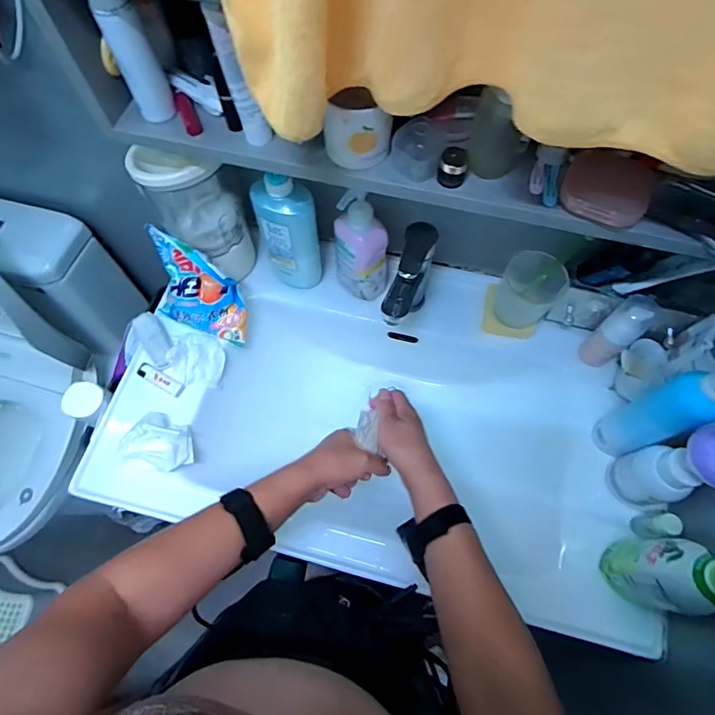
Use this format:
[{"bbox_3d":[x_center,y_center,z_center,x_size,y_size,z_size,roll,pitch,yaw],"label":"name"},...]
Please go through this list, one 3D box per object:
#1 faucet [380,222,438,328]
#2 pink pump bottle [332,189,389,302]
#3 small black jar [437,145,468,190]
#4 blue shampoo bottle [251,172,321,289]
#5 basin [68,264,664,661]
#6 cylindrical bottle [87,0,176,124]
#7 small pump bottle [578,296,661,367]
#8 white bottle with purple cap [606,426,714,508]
[{"bbox_3d":[0.074,-0.089,0.663,0.047,0.178,0.144,17,68,8],"label":"faucet"},{"bbox_3d":[0.005,-0.165,0.670,0.078,0.193,0.063,0,66,1],"label":"pink pump bottle"},{"bbox_3d":[0.096,-0.190,0.457,0.027,0.032,0.021,14,67,7],"label":"small black jar"},{"bbox_3d":[-0.100,-0.178,0.685,0.079,0.232,0.051,-14,67,-5],"label":"blue shampoo bottle"},{"bbox_3d":[0.034,0.091,0.738,0.771,0.161,0.464,13,67,6],"label":"basin"},{"bbox_3d":[-0.227,-0.313,0.458,0.049,0.132,0.048,-21,68,-8],"label":"cylindrical bottle"},{"bbox_3d":[0.368,-0.033,0.646,0.051,0.132,0.059,38,72,16],"label":"small pump bottle"},{"bbox_3d":[0.383,0.139,0.554,0.069,0.181,0.068,0,66,1],"label":"white bottle with purple cap"}]

